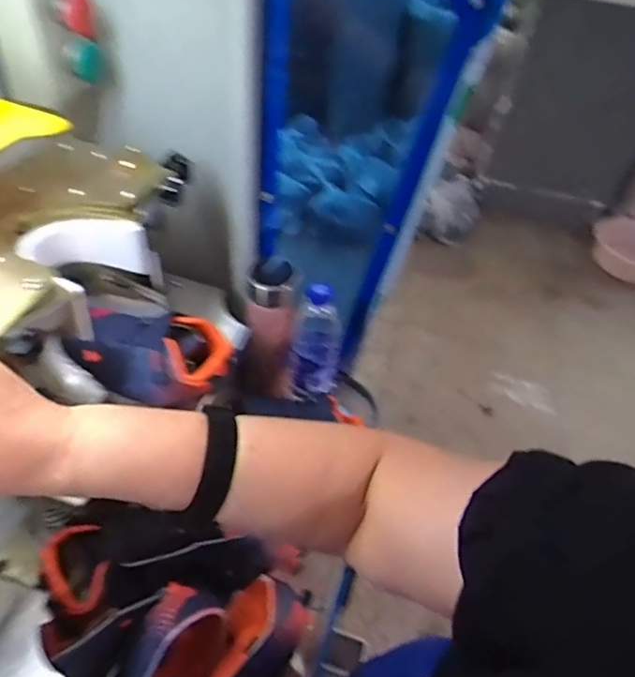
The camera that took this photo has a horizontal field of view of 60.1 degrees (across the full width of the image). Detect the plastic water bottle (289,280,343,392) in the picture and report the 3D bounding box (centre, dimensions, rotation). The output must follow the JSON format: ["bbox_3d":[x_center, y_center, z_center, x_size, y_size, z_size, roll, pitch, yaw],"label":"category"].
[{"bbox_3d":[0.000,0.006,0.734,0.060,0.201,0.060,13,47,5],"label":"plastic water bottle"}]

